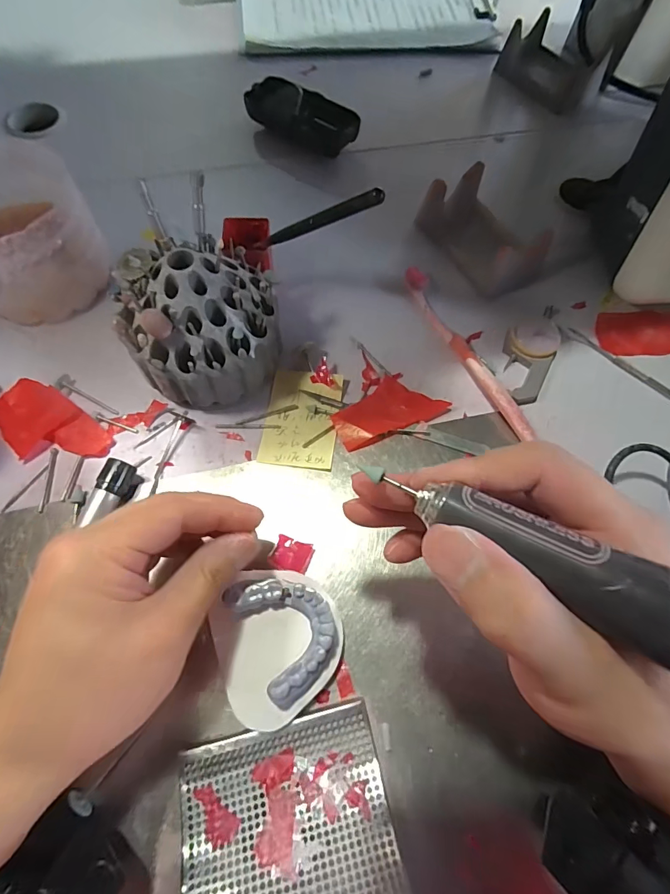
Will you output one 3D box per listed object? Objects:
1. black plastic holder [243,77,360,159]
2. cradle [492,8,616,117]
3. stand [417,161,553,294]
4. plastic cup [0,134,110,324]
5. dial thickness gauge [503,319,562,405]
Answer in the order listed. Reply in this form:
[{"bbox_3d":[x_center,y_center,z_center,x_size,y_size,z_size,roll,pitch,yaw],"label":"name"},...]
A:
[{"bbox_3d":[-0.032,-0.315,0.415,0.110,0.028,0.045,36,70,11],"label":"black plastic holder"},{"bbox_3d":[0.237,-0.419,0.469,0.075,0.036,0.107,-38,74,-16],"label":"cradle"},{"bbox_3d":[0.128,-0.182,0.362,0.072,0.037,0.108,-31,72,-15],"label":"stand"},{"bbox_3d":[-0.233,-0.156,0.311,0.099,0.073,0.117,-40,75,-17],"label":"plastic cup"},{"bbox_3d":[0.150,-0.065,0.327,0.037,0.013,0.072,10,67,1],"label":"dial thickness gauge"}]

